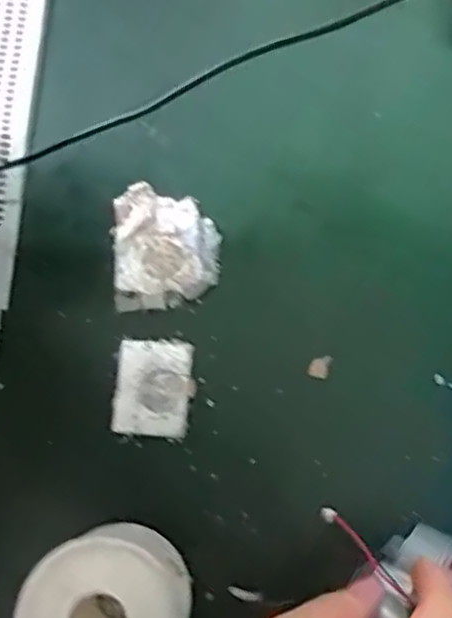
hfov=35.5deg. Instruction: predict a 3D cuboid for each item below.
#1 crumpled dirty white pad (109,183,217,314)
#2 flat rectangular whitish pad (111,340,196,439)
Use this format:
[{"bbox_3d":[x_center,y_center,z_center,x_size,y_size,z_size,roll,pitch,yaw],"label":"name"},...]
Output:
[{"bbox_3d":[-0.032,-0.033,0.369,0.053,0.006,0.065,-5,77,-3],"label":"crumpled dirty white pad"},{"bbox_3d":[-0.036,0.039,0.352,0.037,0.004,0.047,5,77,0],"label":"flat rectangular whitish pad"}]

